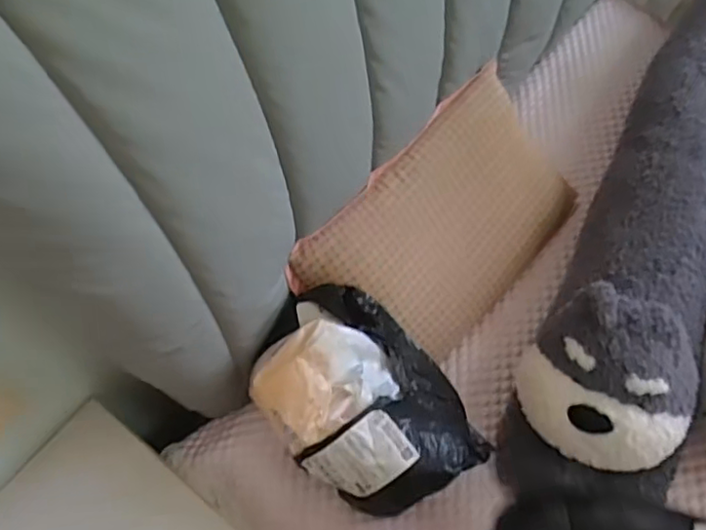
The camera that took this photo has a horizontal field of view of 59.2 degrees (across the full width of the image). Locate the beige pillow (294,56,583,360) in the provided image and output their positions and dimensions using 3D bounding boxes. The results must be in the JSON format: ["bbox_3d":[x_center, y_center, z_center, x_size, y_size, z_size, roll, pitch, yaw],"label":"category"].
[{"bbox_3d":[0.131,-0.052,0.905,0.439,0.070,0.266,-46,108,-19],"label":"beige pillow"}]

